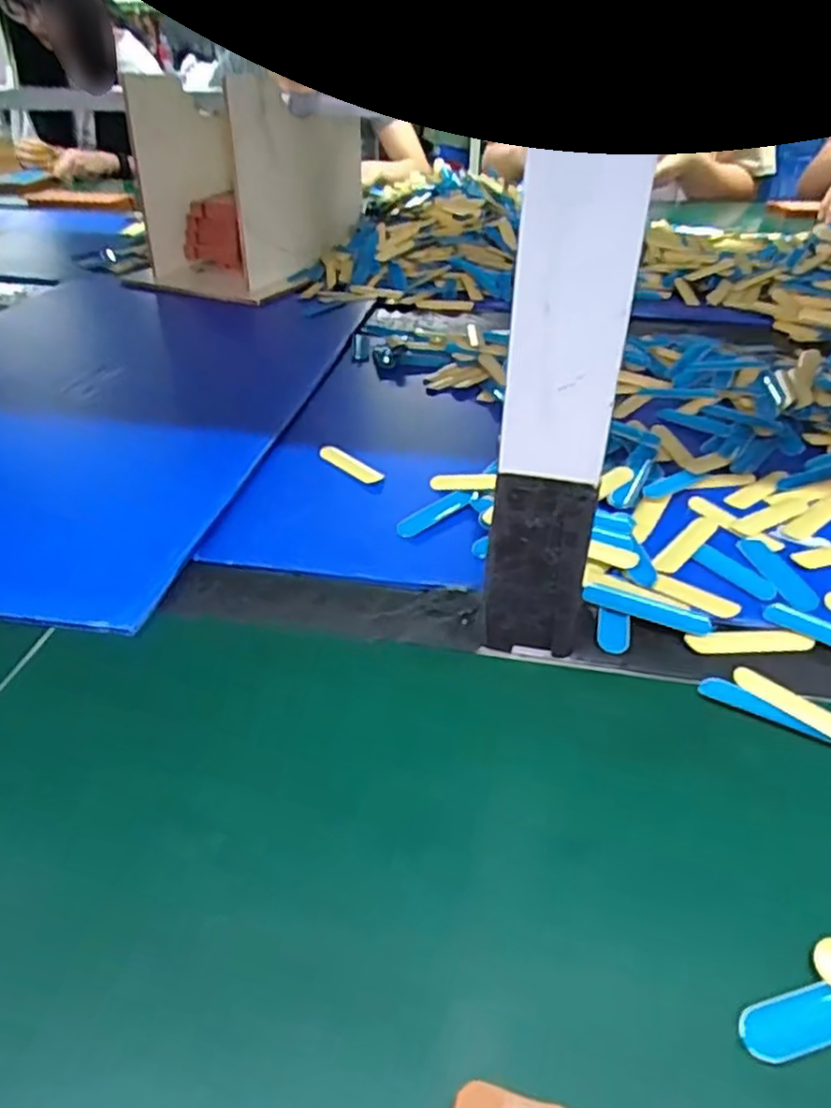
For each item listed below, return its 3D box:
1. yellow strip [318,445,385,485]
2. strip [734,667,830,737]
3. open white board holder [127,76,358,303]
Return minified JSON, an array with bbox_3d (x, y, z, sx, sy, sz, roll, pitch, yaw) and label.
[{"bbox_3d":[-0.046,-0.062,0.498,0.014,0.005,0.059,-30,45,-35],"label":"yellow strip"},{"bbox_3d":[0.167,0.067,0.312,0.012,0.004,0.062,-36,48,-25],"label":"strip"},{"bbox_3d":[-0.201,-0.442,0.867,0.182,0.190,0.252,12,37,17],"label":"open white board holder"}]

